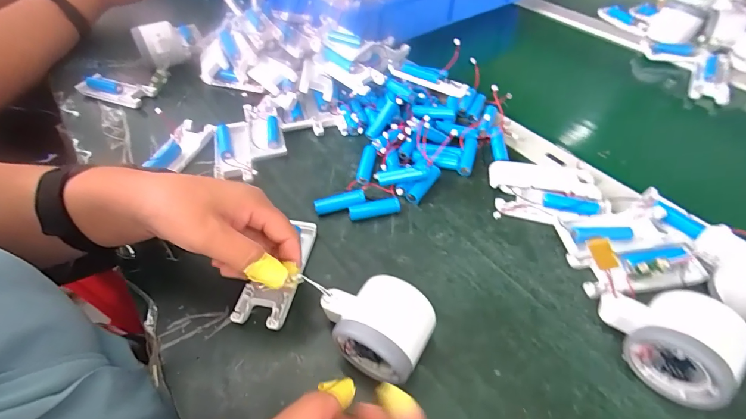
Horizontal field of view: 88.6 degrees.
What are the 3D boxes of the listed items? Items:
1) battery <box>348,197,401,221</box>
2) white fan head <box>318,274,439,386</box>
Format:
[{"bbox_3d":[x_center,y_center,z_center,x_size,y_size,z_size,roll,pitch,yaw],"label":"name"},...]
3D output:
[{"bbox_3d":[0.001,-0.001,0.380,0.050,0.011,0.013,-10,50,-7],"label":"battery"},{"bbox_3d":[0.002,0.083,0.280,0.083,0.061,0.057,29,56,24],"label":"white fan head"}]

